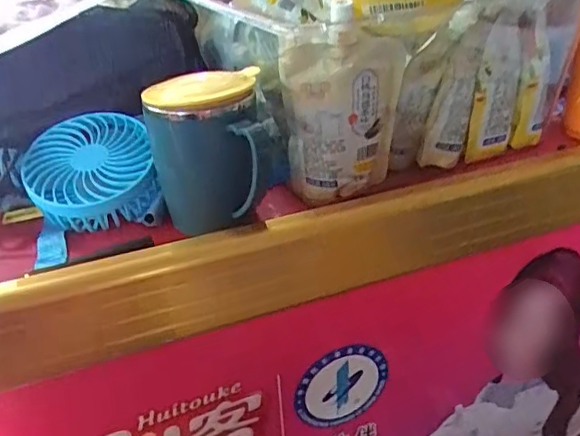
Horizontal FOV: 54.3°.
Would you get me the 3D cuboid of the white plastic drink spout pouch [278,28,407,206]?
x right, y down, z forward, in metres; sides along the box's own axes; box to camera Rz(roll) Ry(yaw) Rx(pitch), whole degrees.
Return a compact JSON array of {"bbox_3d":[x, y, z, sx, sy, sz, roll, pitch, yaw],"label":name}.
[{"bbox_3d":[0.041,-0.079,0.452,0.085,0.124,0.043,-19,33,-25],"label":"white plastic drink spout pouch"}]

